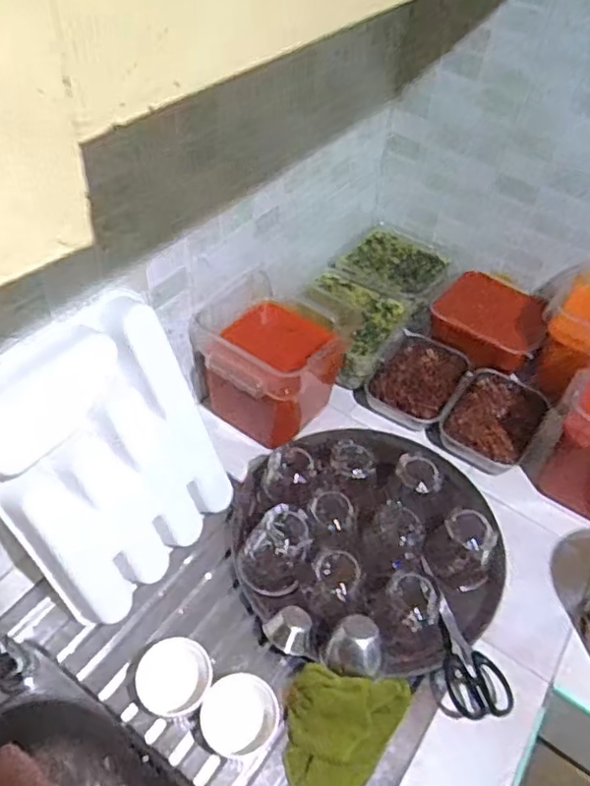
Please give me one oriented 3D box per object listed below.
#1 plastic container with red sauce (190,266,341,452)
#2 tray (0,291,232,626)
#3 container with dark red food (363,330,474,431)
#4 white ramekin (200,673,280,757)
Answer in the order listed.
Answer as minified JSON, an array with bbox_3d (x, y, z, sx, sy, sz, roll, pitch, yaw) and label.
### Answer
[{"bbox_3d":[-0.039,-0.036,0.886,0.172,0.176,0.177,34,53,22],"label":"plastic container with red sauce"},{"bbox_3d":[-0.203,0.079,0.679,0.046,0.322,0.241,14,42,41],"label":"tray"},{"bbox_3d":[0.196,-0.024,0.975,0.121,0.047,0.171,28,51,17],"label":"container with dark red food"},{"bbox_3d":[-0.058,0.339,0.646,0.079,0.035,0.068,-13,51,-18],"label":"white ramekin"}]

